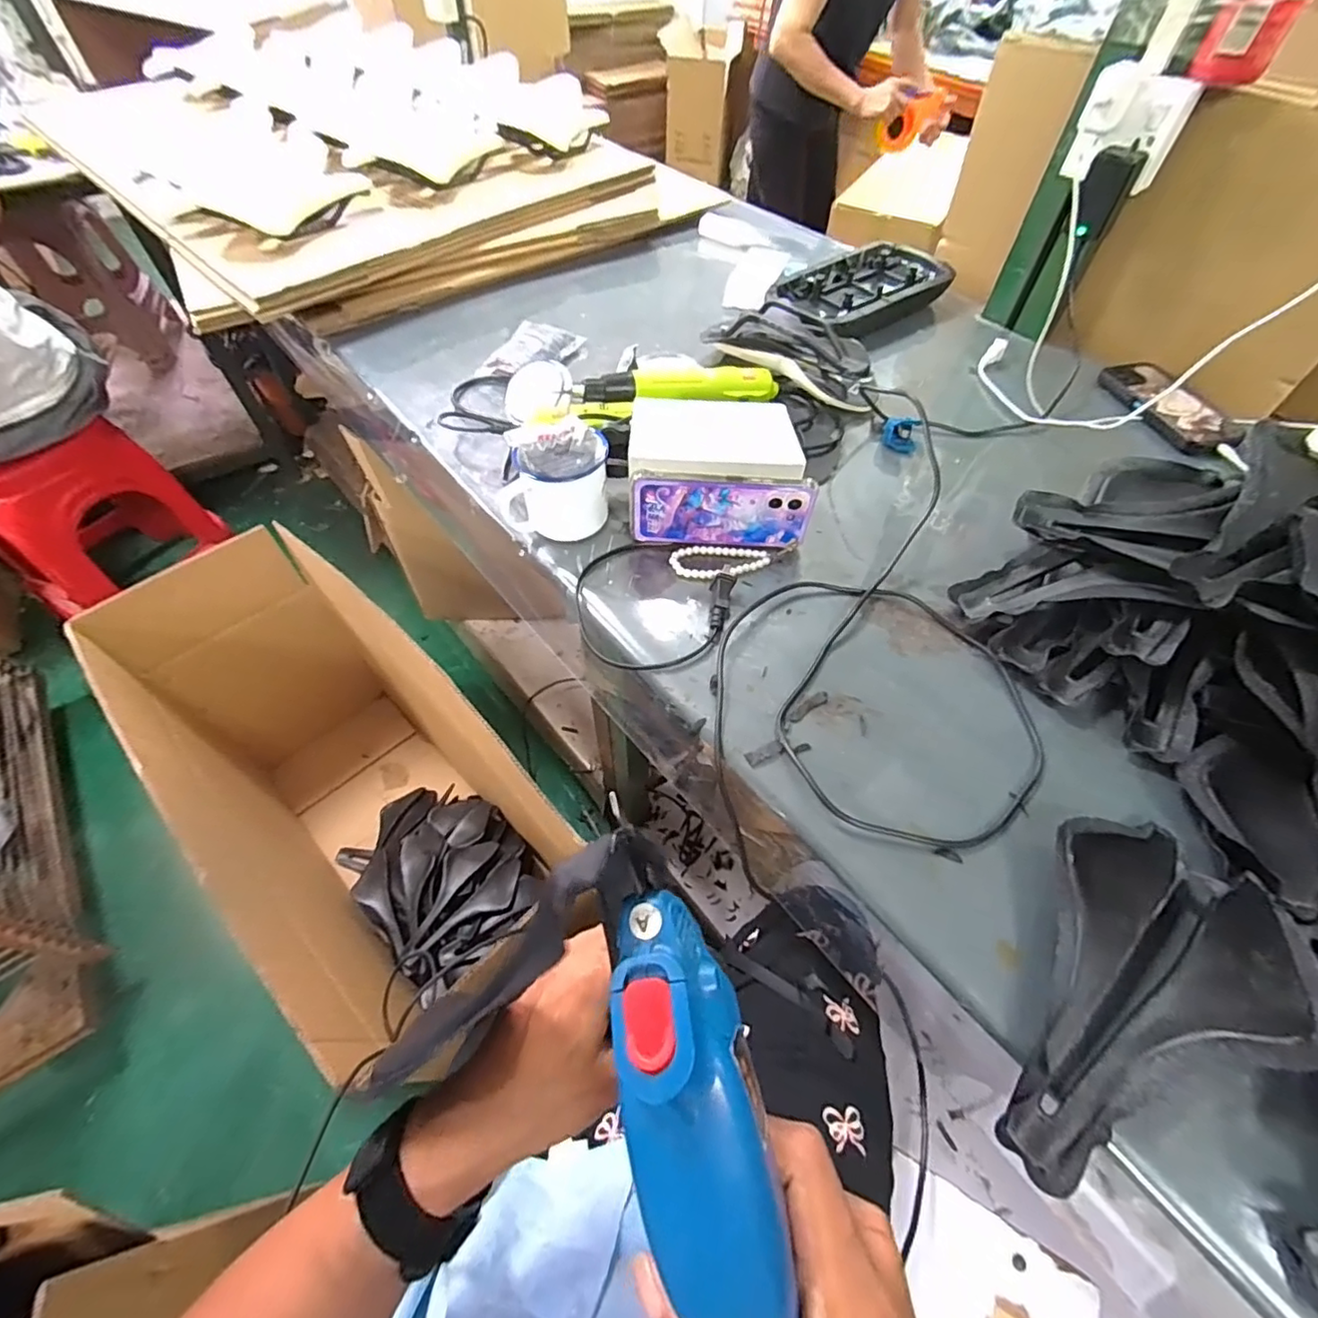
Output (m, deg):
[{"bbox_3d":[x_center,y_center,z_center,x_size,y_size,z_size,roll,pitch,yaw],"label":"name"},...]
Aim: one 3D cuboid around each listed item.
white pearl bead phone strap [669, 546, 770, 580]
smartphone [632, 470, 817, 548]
[{"bbox_3d":[0.059,-0.094,0.567,0.094,0.010,0.043,0,56,-1],"label":"white pearl bead phone strap"},{"bbox_3d":[0.059,-0.137,0.550,0.165,0.074,0.012,2,56,1],"label":"smartphone"}]

